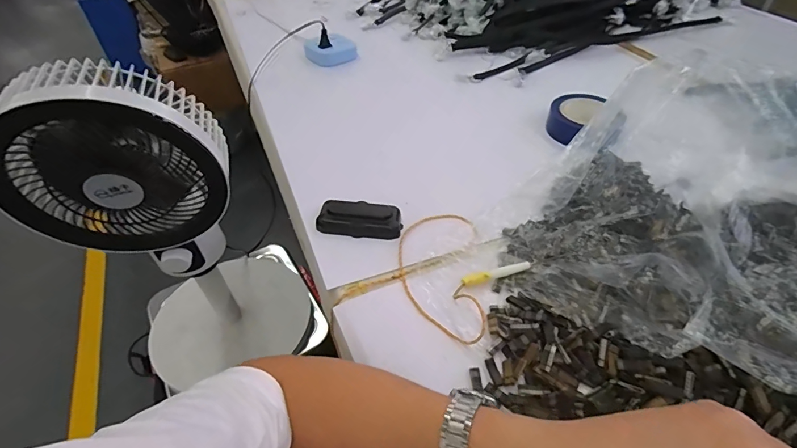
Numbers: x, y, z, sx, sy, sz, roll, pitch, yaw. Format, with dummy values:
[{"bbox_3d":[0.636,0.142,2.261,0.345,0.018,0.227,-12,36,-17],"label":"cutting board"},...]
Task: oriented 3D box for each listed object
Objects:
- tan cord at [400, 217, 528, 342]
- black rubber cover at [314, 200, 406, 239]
[{"bbox_3d":[0.066,0.042,0.490,0.138,0.034,0.180,-28,52,-22],"label":"tan cord"},{"bbox_3d":[-0.050,-0.005,0.549,0.106,0.030,0.043,2,46,4],"label":"black rubber cover"}]

